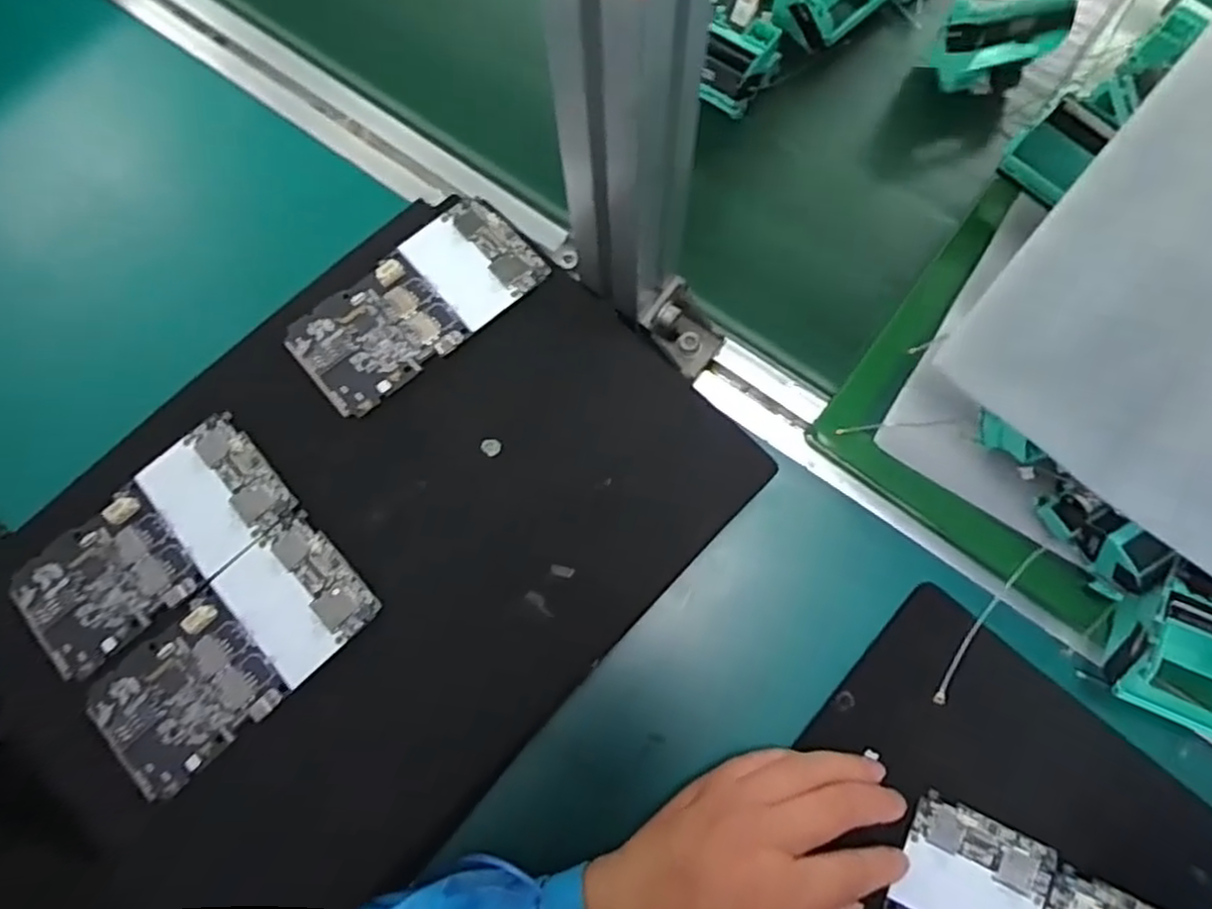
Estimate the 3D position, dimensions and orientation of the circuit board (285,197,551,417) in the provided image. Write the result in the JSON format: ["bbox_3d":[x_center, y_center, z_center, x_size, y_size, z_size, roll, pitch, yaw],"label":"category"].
[{"bbox_3d":[-0.100,-0.081,0.391,0.131,0.009,0.065,-41,78,-8],"label":"circuit board"}]

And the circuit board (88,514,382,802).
[{"bbox_3d":[-0.176,0.093,0.347,0.130,0.006,0.063,-42,78,-8],"label":"circuit board"}]

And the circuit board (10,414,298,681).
[{"bbox_3d":[-0.220,0.043,0.359,0.128,0.005,0.065,-41,78,-8],"label":"circuit board"}]

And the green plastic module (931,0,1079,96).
[{"bbox_3d":[0.241,-0.254,0.457,0.071,0.066,0.033,-12,76,-1],"label":"green plastic module"}]

